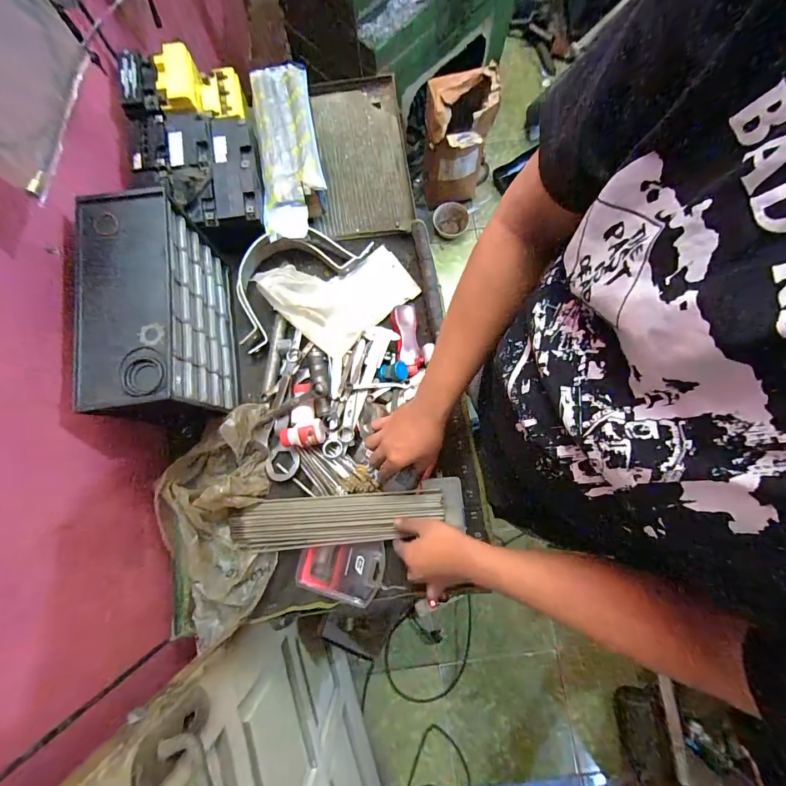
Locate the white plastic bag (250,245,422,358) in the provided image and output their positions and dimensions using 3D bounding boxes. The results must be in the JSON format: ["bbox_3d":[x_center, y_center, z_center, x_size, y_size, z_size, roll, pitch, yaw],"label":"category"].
[{"bbox_3d":[-0.097,-0.200,0.681,0.224,0.057,0.203,-42,80,-7],"label":"white plastic bag"}]

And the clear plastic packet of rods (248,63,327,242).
[{"bbox_3d":[-0.197,-0.457,0.701,0.110,0.024,0.363,-9,78,0],"label":"clear plastic packet of rods"}]

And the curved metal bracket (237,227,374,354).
[{"bbox_3d":[-0.193,-0.222,0.691,0.297,0.064,0.143,-44,81,-7],"label":"curved metal bracket"}]

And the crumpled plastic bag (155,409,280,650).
[{"bbox_3d":[-0.293,0.197,0.605,0.172,0.079,0.346,-3,78,1],"label":"crumpled plastic bag"}]

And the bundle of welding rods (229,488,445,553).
[{"bbox_3d":[-0.092,0.201,0.604,0.341,0.018,0.078,-8,78,3],"label":"bundle of welding rods"}]

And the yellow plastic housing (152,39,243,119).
[{"bbox_3d":[-0.352,-0.563,0.695,0.134,0.072,0.124,-14,78,-2],"label":"yellow plastic housing"}]

